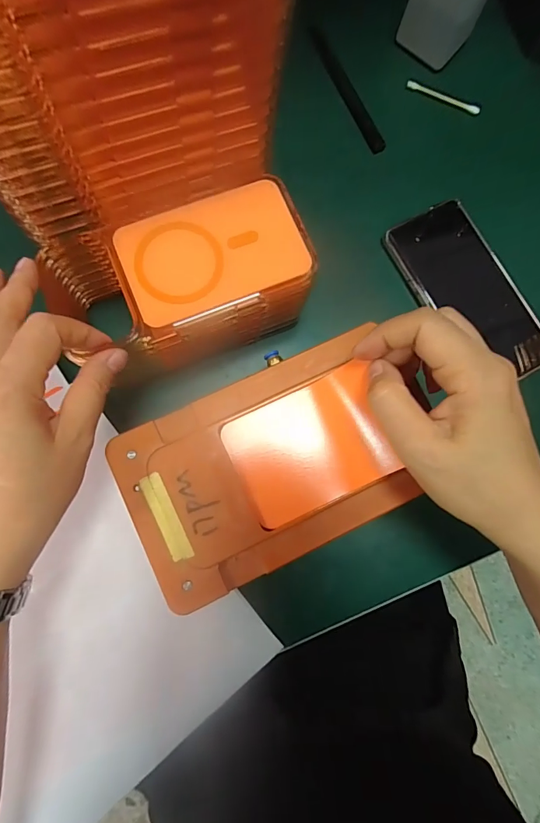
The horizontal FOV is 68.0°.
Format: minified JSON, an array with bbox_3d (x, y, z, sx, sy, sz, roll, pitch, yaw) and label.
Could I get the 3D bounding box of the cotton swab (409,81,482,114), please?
[{"bbox_3d":[0.160,-0.289,0.369,0.070,0.009,0.007,25,82,0],"label":"cotton swab"}]

